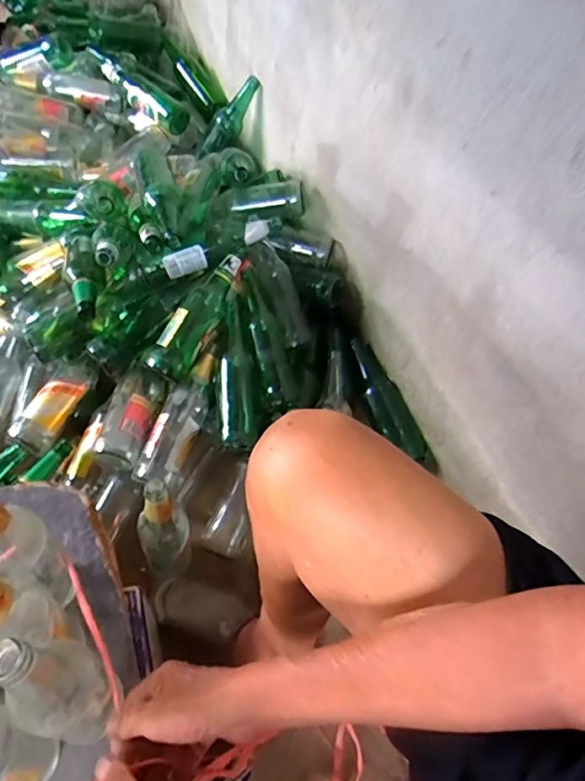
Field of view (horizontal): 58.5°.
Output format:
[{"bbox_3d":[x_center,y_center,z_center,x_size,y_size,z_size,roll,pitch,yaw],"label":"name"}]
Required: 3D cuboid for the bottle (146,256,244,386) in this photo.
[{"bbox_3d":[-0.164,-0.130,0.891,0.068,0.064,0.240,26,75,16],"label":"bottle"}]

